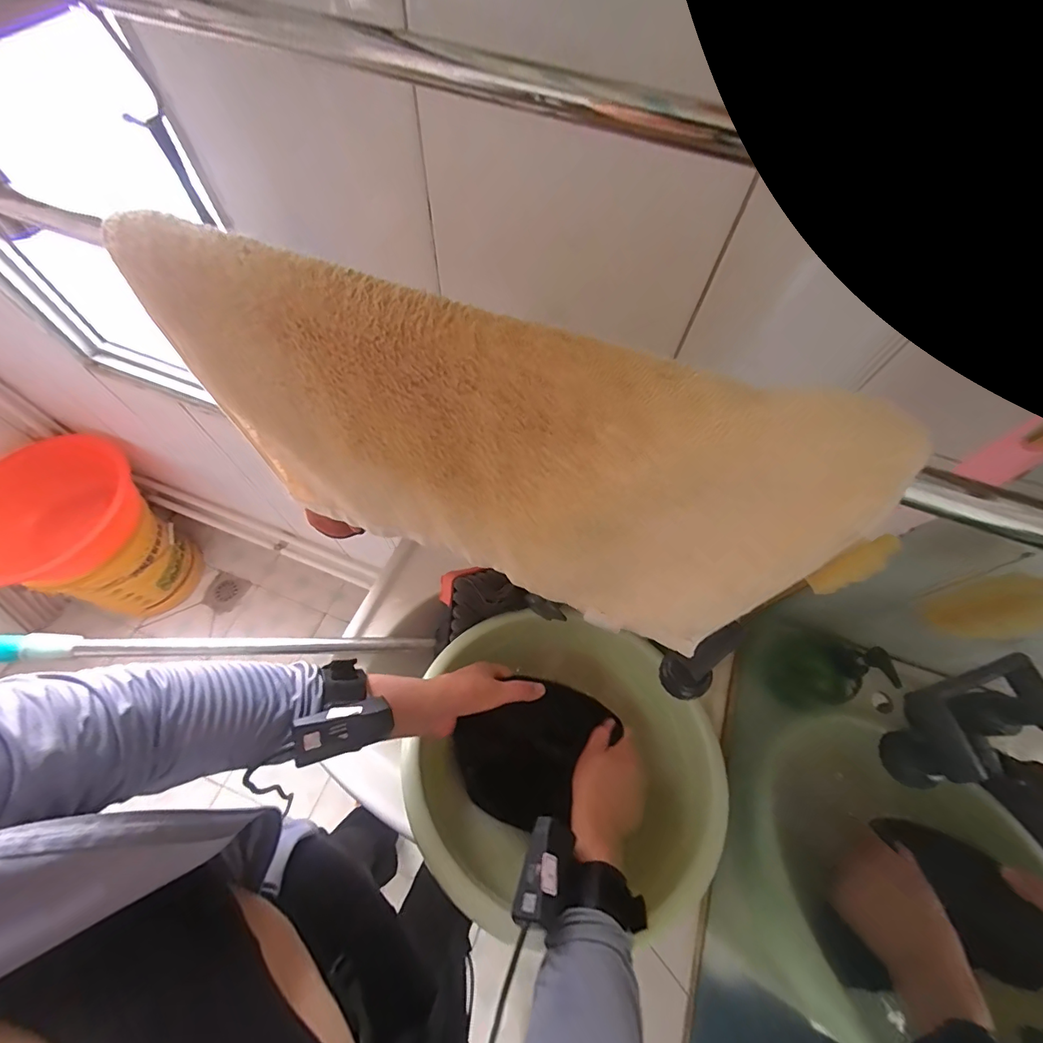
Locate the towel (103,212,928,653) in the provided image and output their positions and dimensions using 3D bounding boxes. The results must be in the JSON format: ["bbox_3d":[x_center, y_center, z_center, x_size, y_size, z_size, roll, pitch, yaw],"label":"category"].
[{"bbox_3d":[-0.026,-0.024,0.259,0.324,0.212,0.036,21,64,8],"label":"towel"}]

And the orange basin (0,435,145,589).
[{"bbox_3d":[-1.046,-0.015,1.012,0.325,0.158,0.343,1,63,-2],"label":"orange basin"}]

